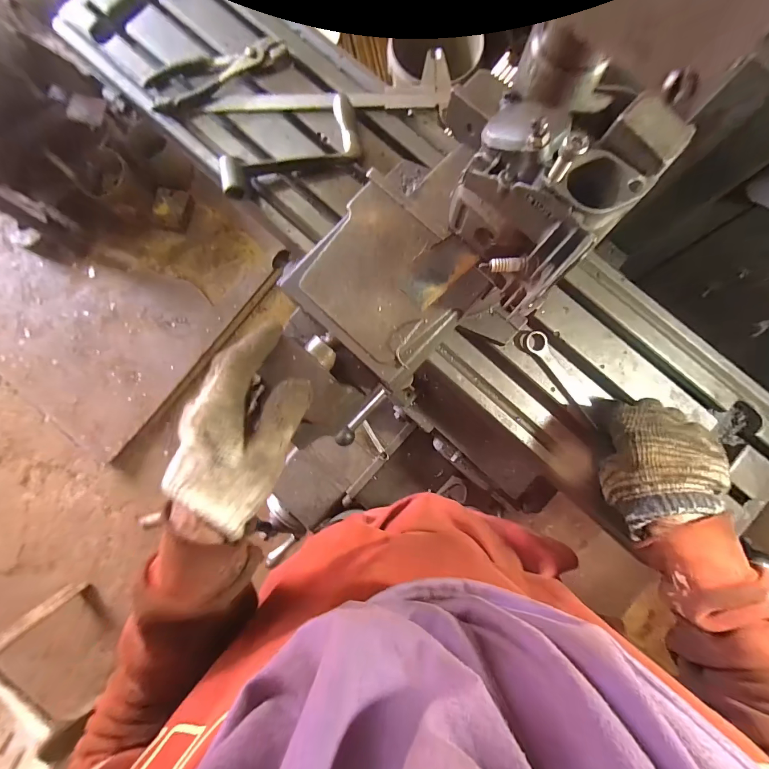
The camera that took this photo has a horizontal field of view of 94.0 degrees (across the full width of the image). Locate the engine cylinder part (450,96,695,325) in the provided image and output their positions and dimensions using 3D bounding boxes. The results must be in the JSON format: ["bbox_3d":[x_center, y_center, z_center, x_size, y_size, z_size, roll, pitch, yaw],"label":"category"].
[{"bbox_3d":[0.122,-0.137,0.248,0.118,0.102,0.102,-38,85,-4],"label":"engine cylinder part"}]

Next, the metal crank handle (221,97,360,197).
[{"bbox_3d":[-0.124,-0.309,0.467,0.194,0.034,0.078,-20,84,-2],"label":"metal crank handle"}]

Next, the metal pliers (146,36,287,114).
[{"bbox_3d":[-0.224,-0.423,0.481,0.189,0.032,0.072,-19,84,-2],"label":"metal pliers"}]

